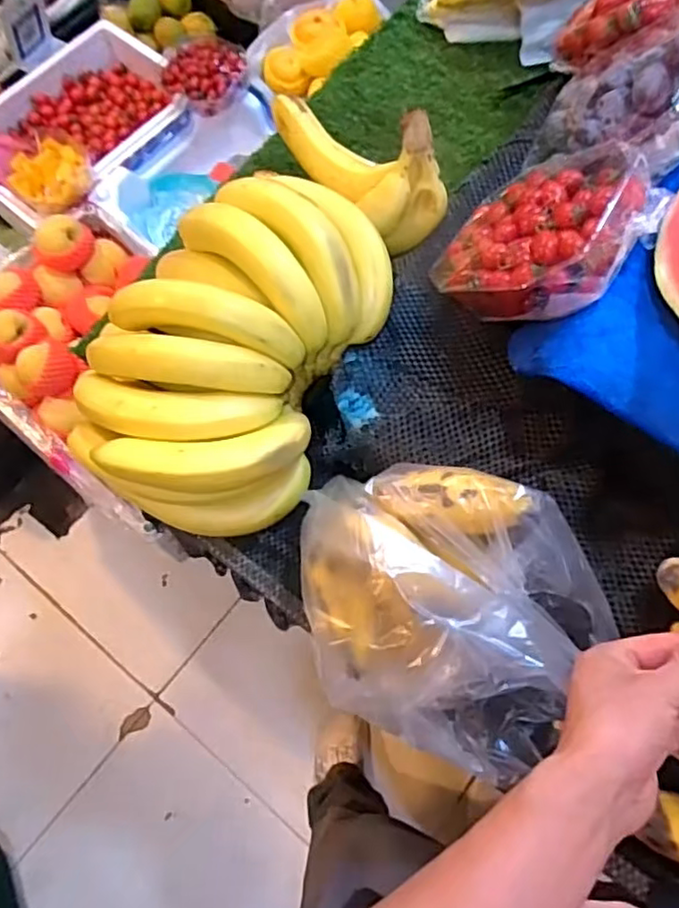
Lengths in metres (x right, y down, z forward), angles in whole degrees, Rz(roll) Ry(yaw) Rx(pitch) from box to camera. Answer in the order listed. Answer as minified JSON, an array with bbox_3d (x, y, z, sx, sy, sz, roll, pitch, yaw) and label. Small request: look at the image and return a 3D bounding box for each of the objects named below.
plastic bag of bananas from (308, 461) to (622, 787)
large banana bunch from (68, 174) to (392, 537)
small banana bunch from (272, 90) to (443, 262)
[{"bbox_3d":[0.073,0.106,0.462,0.227,0.101,0.185,26,74,9],"label":"plastic bag of bananas"},{"bbox_3d":[-0.086,-0.083,0.510,0.183,0.109,0.254,23,74,8],"label":"large banana bunch"},{"bbox_3d":[0.009,-0.270,0.576,0.082,0.099,0.196,-43,64,-12],"label":"small banana bunch"}]

